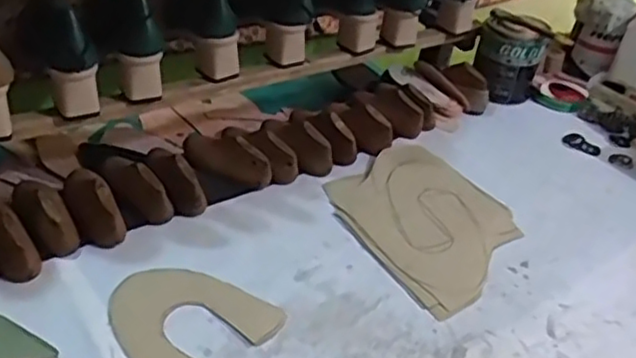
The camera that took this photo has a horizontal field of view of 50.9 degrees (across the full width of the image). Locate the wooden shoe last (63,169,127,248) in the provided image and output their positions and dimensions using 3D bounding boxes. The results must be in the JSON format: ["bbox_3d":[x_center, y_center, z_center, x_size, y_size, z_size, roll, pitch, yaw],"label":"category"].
[{"bbox_3d":[-0.269,0.024,0.798,0.051,0.050,0.127,-23,60,-35],"label":"wooden shoe last"}]

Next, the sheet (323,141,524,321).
[{"bbox_3d":[0.144,0.048,0.883,0.227,0.015,0.252,-23,47,-35],"label":"sheet"}]

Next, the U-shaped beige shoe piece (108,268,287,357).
[{"bbox_3d":[-0.144,0.149,0.714,0.166,0.005,0.151,28,41,25],"label":"U-shaped beige shoe piece"}]

